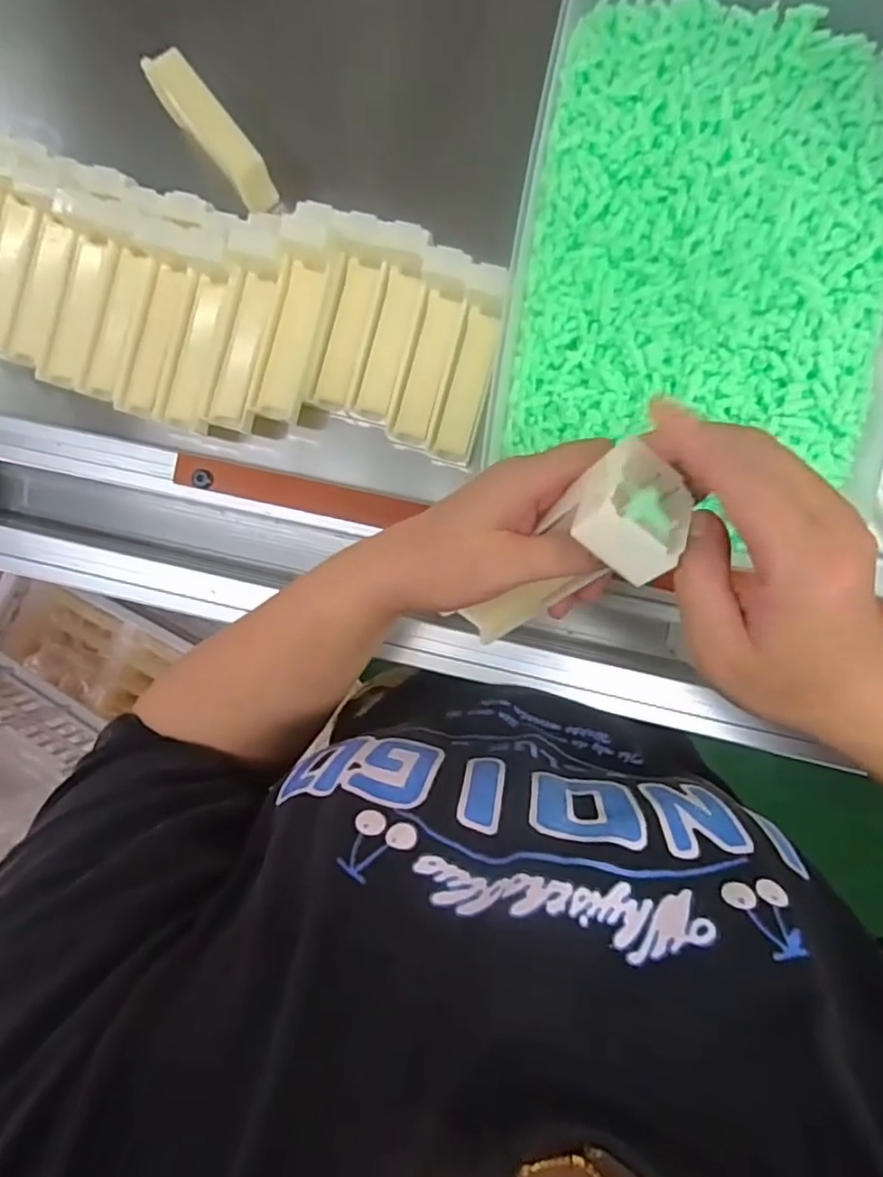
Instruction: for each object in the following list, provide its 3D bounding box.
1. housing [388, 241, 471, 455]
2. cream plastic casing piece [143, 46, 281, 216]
[{"bbox_3d":[-0.011,-0.184,0.486,0.035,0.029,0.141,15,93,3],"label":"housing"},{"bbox_3d":[-0.178,-0.356,0.490,0.033,0.038,0.119,-40,103,4],"label":"cream plastic casing piece"}]

